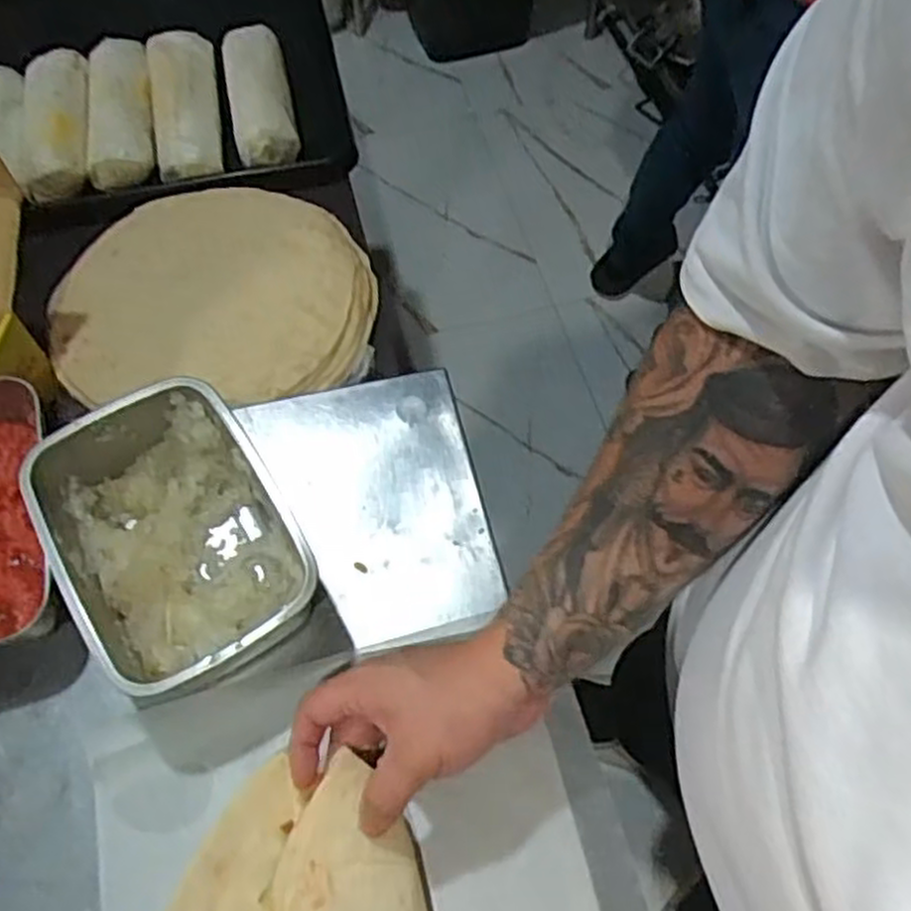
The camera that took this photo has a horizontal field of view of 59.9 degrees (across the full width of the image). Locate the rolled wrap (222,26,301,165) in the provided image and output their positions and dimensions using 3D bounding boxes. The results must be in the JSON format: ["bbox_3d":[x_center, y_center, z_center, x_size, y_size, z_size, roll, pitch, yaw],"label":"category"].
[{"bbox_3d":[-0.191,-0.351,0.778,0.055,0.045,0.161,-11,63,-6],"label":"rolled wrap"}]

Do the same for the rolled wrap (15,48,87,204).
[{"bbox_3d":[-0.377,-0.315,0.752,0.061,0.045,0.163,-8,63,-4],"label":"rolled wrap"}]

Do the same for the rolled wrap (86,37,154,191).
[{"bbox_3d":[-0.320,-0.329,0.761,0.058,0.036,0.170,-9,63,-5],"label":"rolled wrap"}]

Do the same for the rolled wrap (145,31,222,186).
[{"bbox_3d":[-0.262,-0.344,0.768,0.060,0.038,0.178,-9,63,-5],"label":"rolled wrap"}]

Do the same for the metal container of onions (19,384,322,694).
[{"bbox_3d":[-0.173,0.058,0.503,0.131,0.083,0.177,-30,67,-15],"label":"metal container of onions"}]

